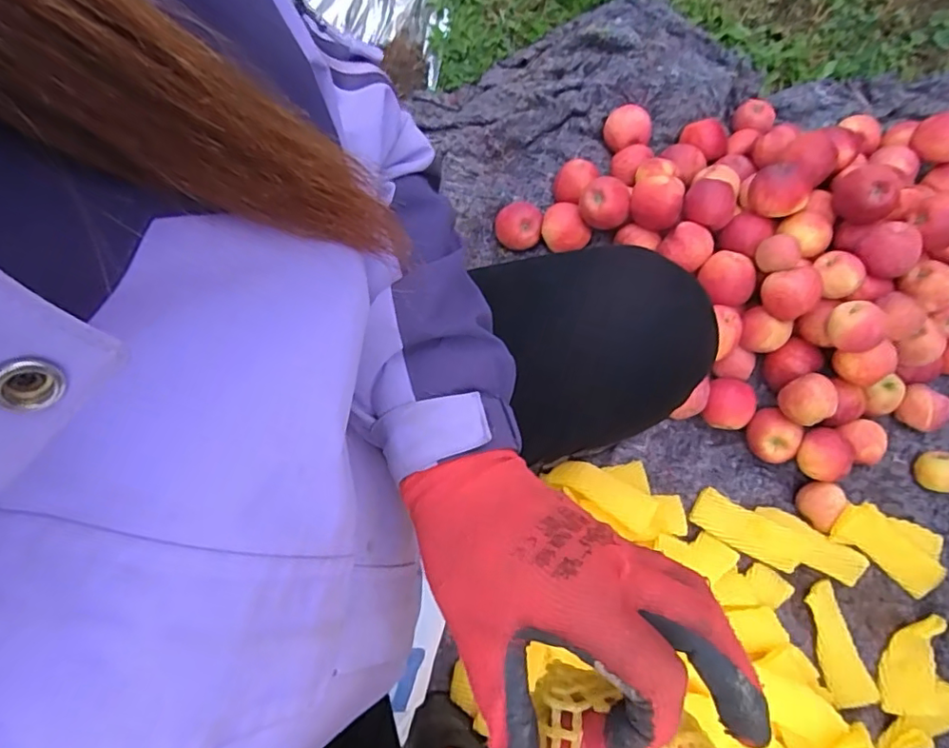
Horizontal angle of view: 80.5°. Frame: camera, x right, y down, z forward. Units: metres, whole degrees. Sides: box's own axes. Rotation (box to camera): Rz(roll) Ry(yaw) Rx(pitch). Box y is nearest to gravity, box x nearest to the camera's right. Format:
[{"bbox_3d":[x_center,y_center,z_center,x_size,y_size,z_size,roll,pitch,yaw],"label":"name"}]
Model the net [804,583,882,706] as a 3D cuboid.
[{"bbox_3d":[0.512,0.378,0.790,0.062,0.021,0.156,-5,73,1],"label":"net"}]

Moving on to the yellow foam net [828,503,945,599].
[{"bbox_3d":[0.598,0.250,0.814,0.155,0.028,0.088,26,95,3],"label":"yellow foam net"}]

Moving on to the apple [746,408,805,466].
[{"bbox_3d":[0.467,0.100,0.880,0.065,0.071,0.083,-39,76,-9],"label":"apple"}]

